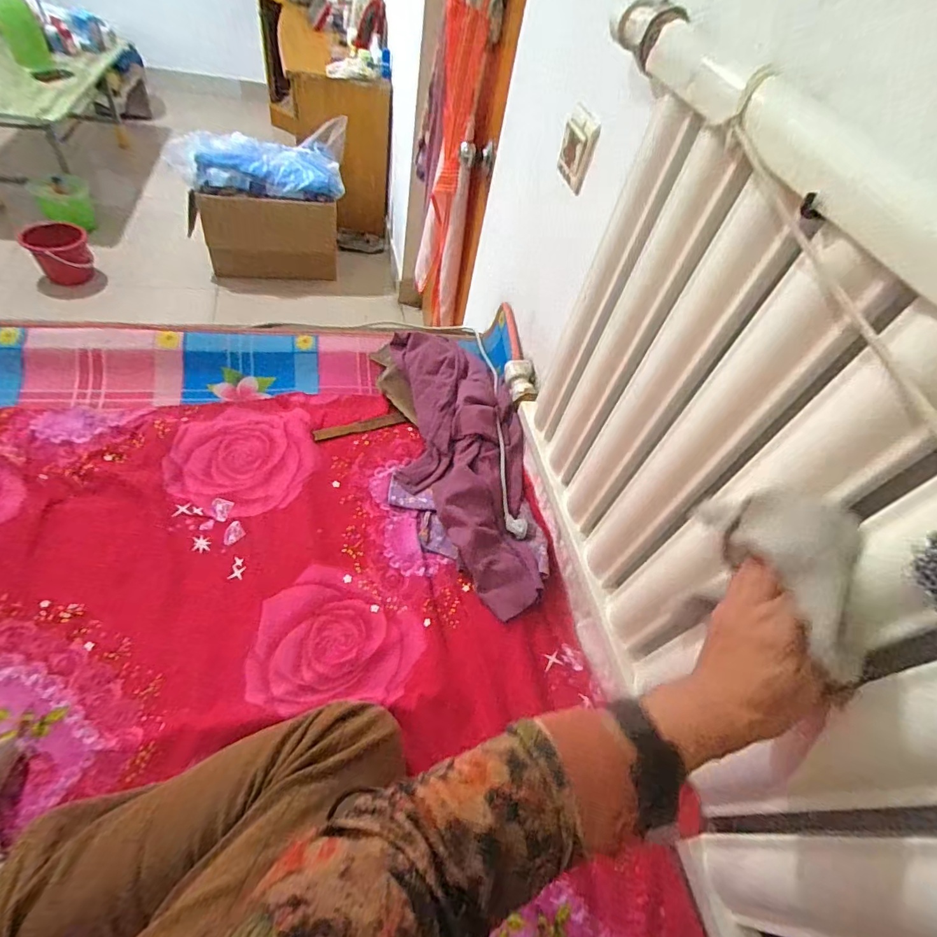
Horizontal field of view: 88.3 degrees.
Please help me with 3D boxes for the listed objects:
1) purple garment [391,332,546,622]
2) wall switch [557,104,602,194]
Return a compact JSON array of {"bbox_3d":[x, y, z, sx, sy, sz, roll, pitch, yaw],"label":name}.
[{"bbox_3d":[-0.018,-0.037,0.855,0.229,0.083,0.563,3,51,-11],"label":"purple garment"},{"bbox_3d":[0.155,-0.459,0.695,0.025,0.085,0.078,-2,53,-15],"label":"wall switch"}]

